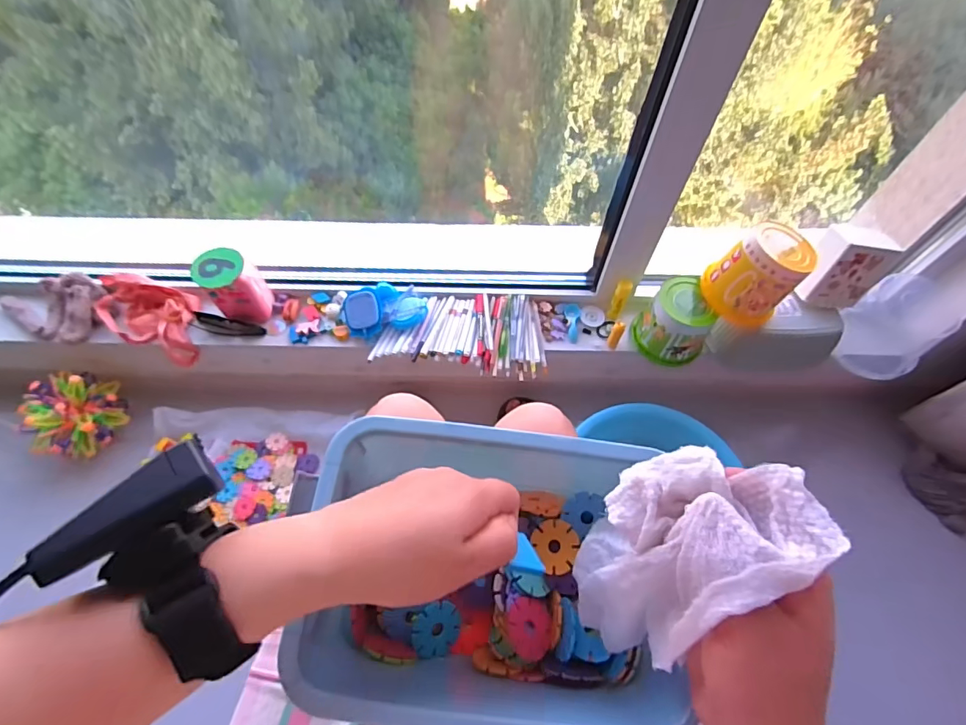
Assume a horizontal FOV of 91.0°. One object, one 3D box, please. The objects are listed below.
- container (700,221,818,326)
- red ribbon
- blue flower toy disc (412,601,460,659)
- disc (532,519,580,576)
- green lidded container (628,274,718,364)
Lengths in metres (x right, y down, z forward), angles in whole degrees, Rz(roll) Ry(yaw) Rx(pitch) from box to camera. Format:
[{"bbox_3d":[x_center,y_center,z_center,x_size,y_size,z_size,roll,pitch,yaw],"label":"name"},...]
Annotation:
[{"bbox_3d":[0.475,-0.163,0.819,0.129,0.132,0.148,40,66,20],"label":"container"},{"bbox_3d":[-0.657,-0.097,0.942,0.192,0.106,0.126,17,61,8],"label":"red ribbon"},{"bbox_3d":[-0.036,0.210,0.374,0.038,0.005,0.040,2,86,-29],"label":"blue flower toy disc"},{"bbox_3d":[0.059,0.148,0.383,0.037,0.004,0.041,-42,58,5],"label":"disc"},{"bbox_3d":[0.362,-0.072,0.903,0.109,0.124,0.125,-25,63,-15],"label":"green lidded container"}]

